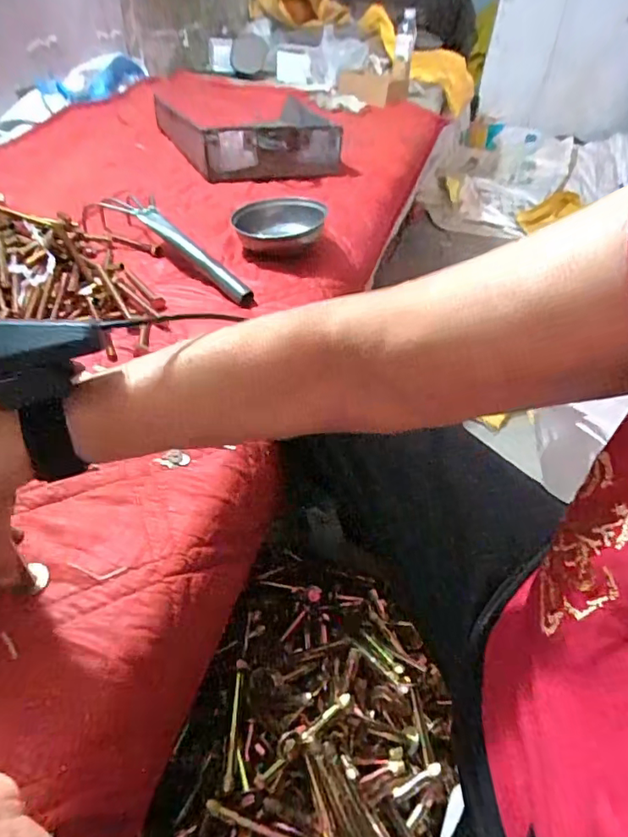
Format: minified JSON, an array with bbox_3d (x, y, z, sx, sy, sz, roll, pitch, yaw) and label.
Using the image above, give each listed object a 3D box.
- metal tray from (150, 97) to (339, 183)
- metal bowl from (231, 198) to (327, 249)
[{"bbox_3d":[-0.122,-0.571,1.039,0.309,0.088,0.261,-22,48,-28],"label":"metal tray"},{"bbox_3d":[-0.050,-0.276,0.754,0.129,0.046,0.129,3,42,-3],"label":"metal bowl"}]

